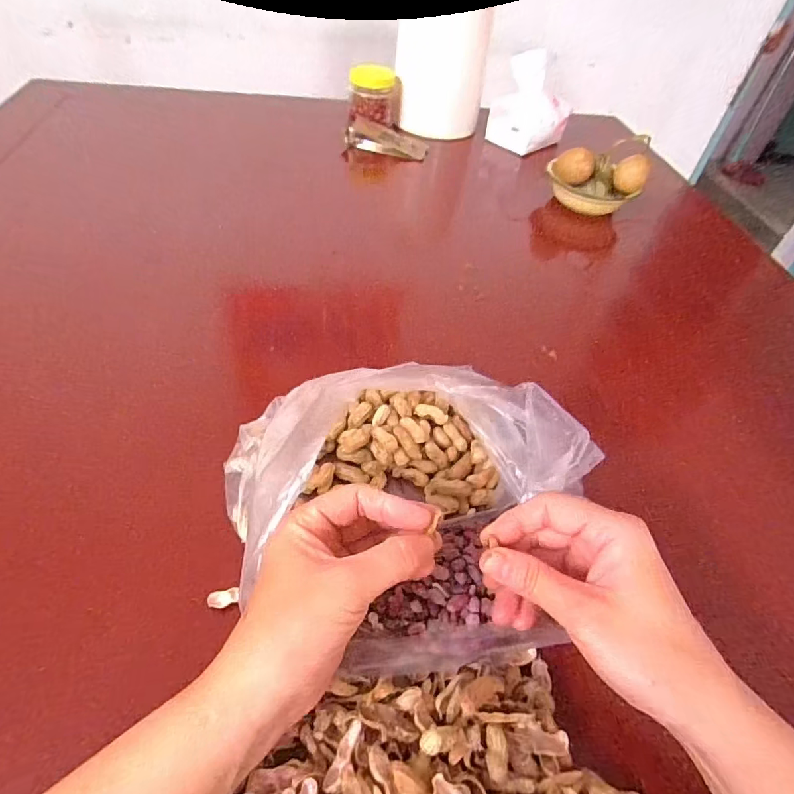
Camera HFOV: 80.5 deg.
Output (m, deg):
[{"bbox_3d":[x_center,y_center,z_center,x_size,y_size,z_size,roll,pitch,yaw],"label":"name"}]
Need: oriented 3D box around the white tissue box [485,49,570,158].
[{"bbox_3d":[0.227,-0.501,0.799,0.113,0.120,0.107,34,53,22],"label":"white tissue box"}]

